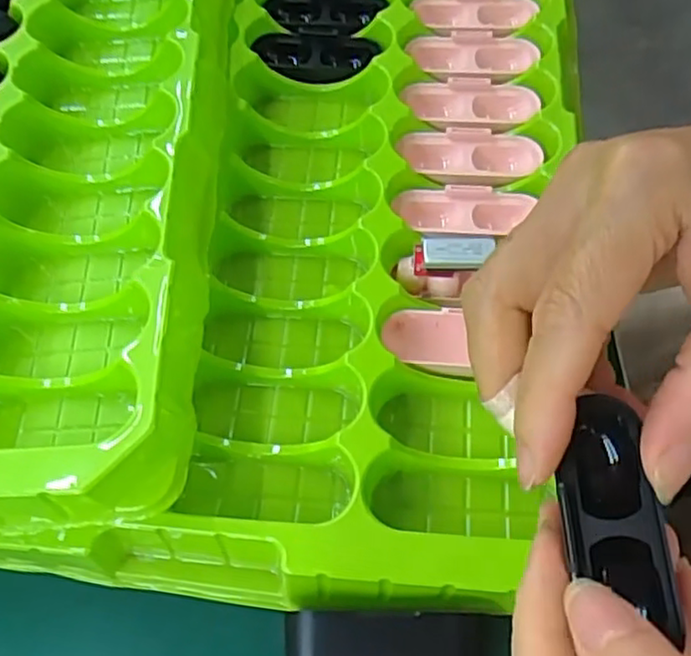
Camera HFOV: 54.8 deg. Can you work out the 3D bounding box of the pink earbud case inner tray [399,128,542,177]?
[{"bbox_3d":[0.056,-0.078,0.303,0.063,0.011,0.025,3,63,4],"label":"pink earbud case inner tray"}]

